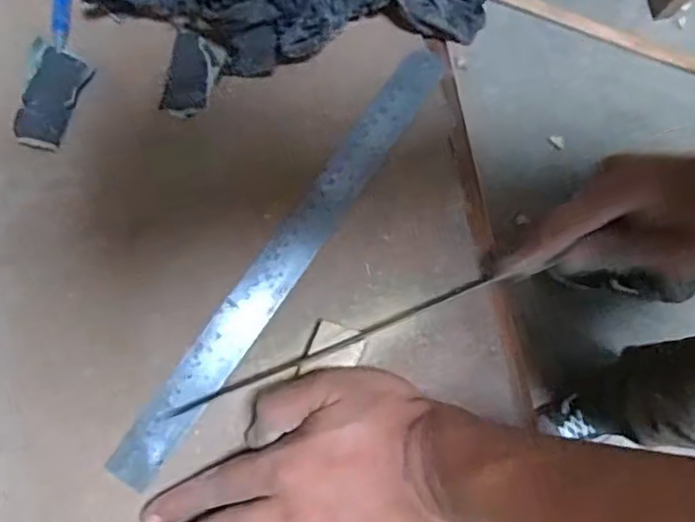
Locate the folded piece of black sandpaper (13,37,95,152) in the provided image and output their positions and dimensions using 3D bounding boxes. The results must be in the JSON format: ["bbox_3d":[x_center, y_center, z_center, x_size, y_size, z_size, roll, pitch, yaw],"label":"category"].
[{"bbox_3d":[-0.189,-0.103,0.390,0.034,0.010,0.064,20,80,4],"label":"folded piece of black sandpaper"}]

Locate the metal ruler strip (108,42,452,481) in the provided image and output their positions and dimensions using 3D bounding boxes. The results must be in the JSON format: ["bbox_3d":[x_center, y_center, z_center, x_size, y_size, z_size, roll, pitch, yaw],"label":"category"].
[{"bbox_3d":[-0.037,-0.005,0.387,0.030,0.005,0.319,34,80,6],"label":"metal ruler strip"}]

